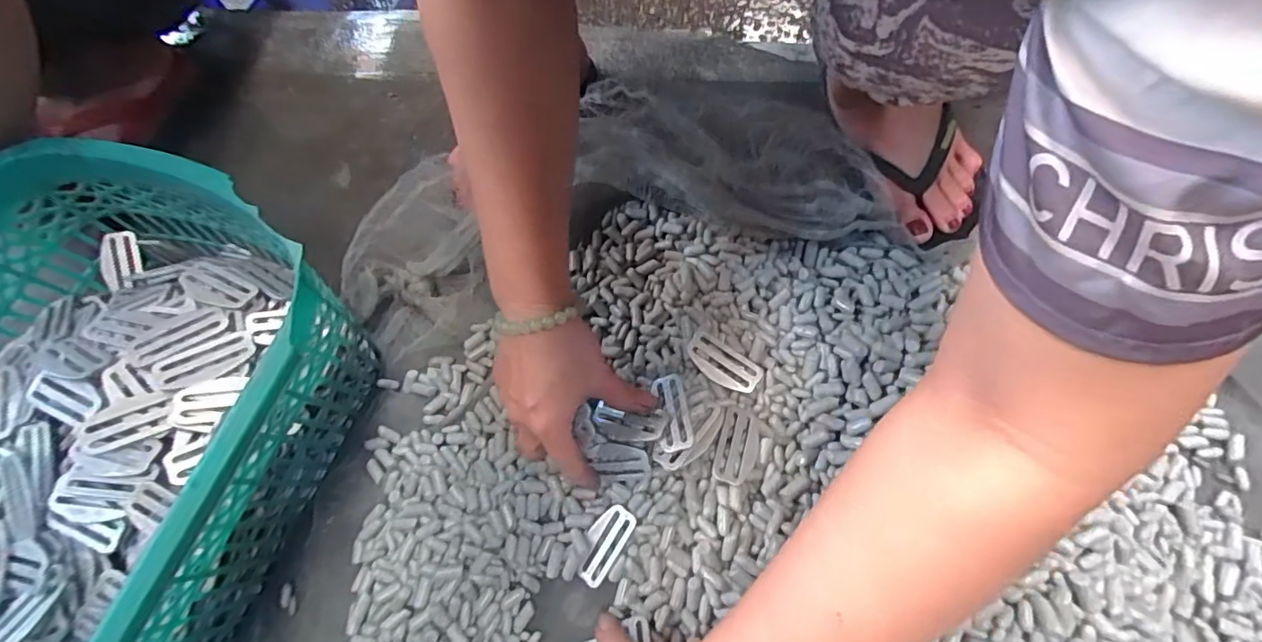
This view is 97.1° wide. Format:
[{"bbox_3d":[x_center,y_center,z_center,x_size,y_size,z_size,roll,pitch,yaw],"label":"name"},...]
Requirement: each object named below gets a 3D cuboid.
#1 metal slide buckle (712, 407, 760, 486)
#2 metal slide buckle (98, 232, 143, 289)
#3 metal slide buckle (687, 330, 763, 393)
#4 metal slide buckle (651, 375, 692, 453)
[{"bbox_3d":[0.077,0.091,0.404,0.028,0.008,0.058,17,53,8],"label":"metal slide buckle"},{"bbox_3d":[-0.433,-0.052,0.473,0.010,0.026,0.049,-11,88,38],"label":"metal slide buckle"},{"bbox_3d":[0.070,0.033,0.429,0.060,0.008,0.029,37,75,19],"label":"metal slide buckle"},{"bbox_3d":[0.030,0.065,0.399,0.023,0.008,0.061,-16,47,10],"label":"metal slide buckle"}]

